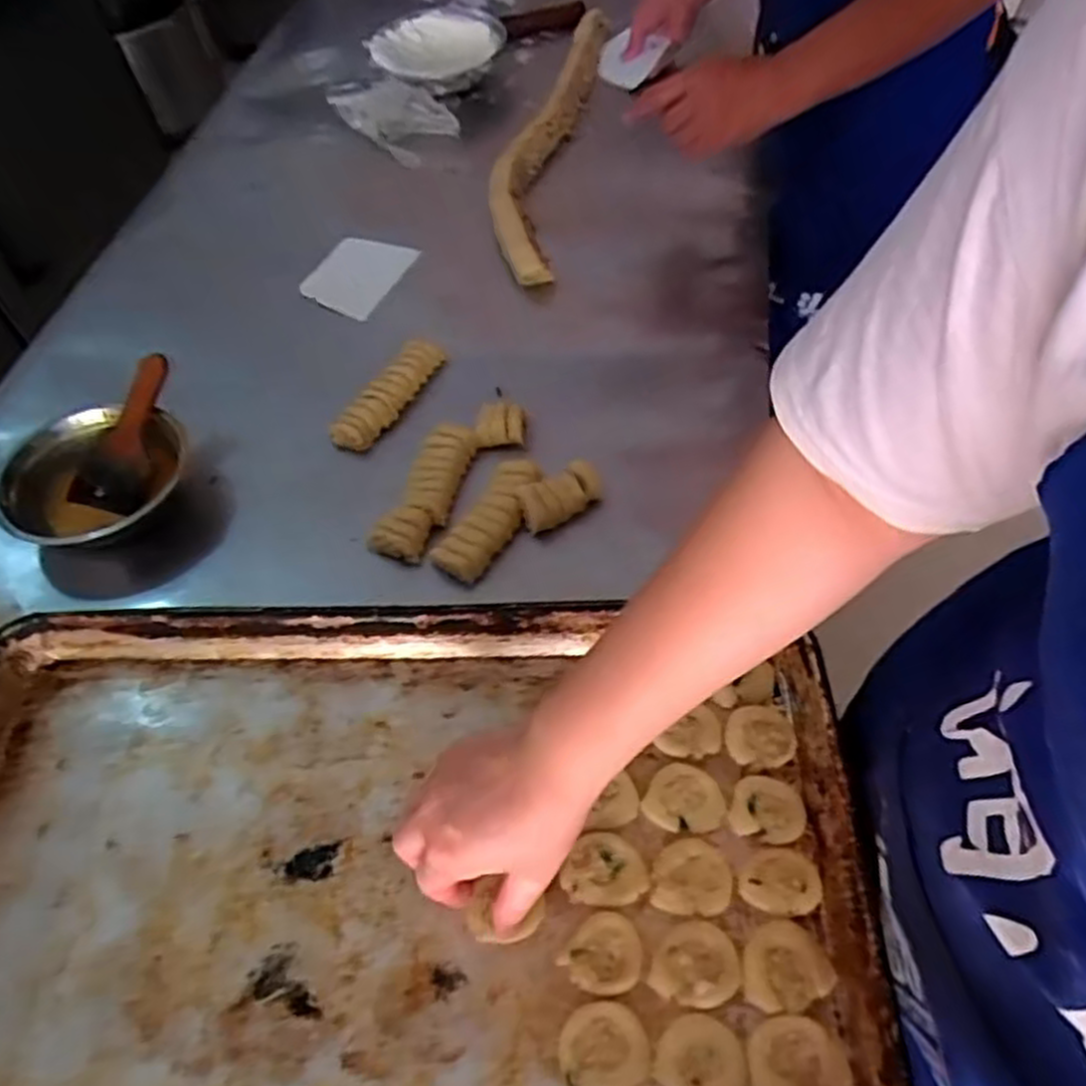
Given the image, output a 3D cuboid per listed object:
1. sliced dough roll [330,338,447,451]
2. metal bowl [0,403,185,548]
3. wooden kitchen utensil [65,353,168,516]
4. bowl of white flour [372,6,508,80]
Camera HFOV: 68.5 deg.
[{"bbox_3d":[-0.154,-0.149,0.804,0.045,0.031,0.153,24,59,21],"label":"sliced dough roll"},{"bbox_3d":[-0.410,-0.056,0.731,0.143,0.056,0.156,-3,55,4],"label":"metal bowl"},{"bbox_3d":[-0.383,-0.103,0.739,0.068,0.015,0.151,11,78,14],"label":"wooden kitchen utensil"},{"bbox_3d":[-0.148,-0.714,1.146,0.192,0.042,0.160,-22,55,-9],"label":"bowl of white flour"}]

